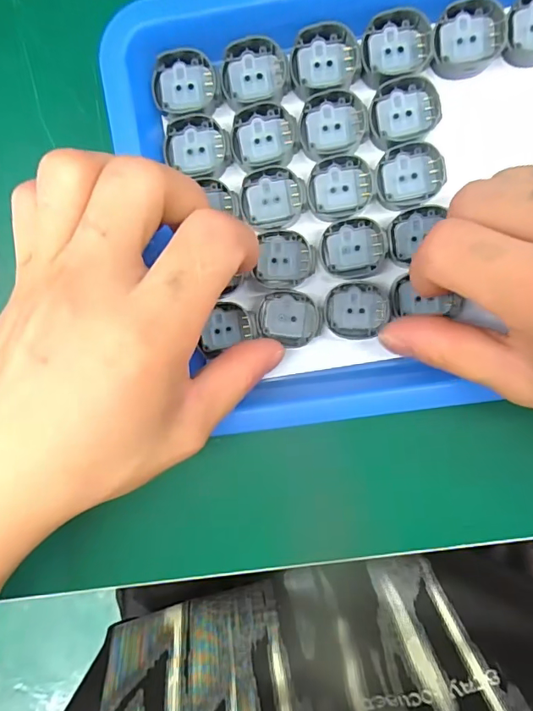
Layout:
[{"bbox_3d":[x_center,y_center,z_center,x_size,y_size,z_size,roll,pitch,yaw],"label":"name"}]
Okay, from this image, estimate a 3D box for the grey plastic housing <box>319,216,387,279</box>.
[{"bbox_3d":[0.038,-0.046,0.206,0.028,0.005,0.025,-7,95,4],"label":"grey plastic housing"}]

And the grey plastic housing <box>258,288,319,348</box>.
[{"bbox_3d":[0.010,-0.016,0.212,0.026,0.004,0.025,-4,95,3],"label":"grey plastic housing"}]

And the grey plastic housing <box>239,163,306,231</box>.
[{"bbox_3d":[0.003,-0.068,0.204,0.027,0.006,0.025,-4,95,3],"label":"grey plastic housing"}]

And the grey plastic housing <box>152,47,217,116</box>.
[{"bbox_3d":[-0.035,-0.116,0.199,0.026,0.005,0.025,-6,95,3],"label":"grey plastic housing"}]

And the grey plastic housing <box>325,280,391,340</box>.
[{"bbox_3d":[0.040,-0.020,0.209,0.027,0.004,0.025,-4,95,3],"label":"grey plastic housing"}]

